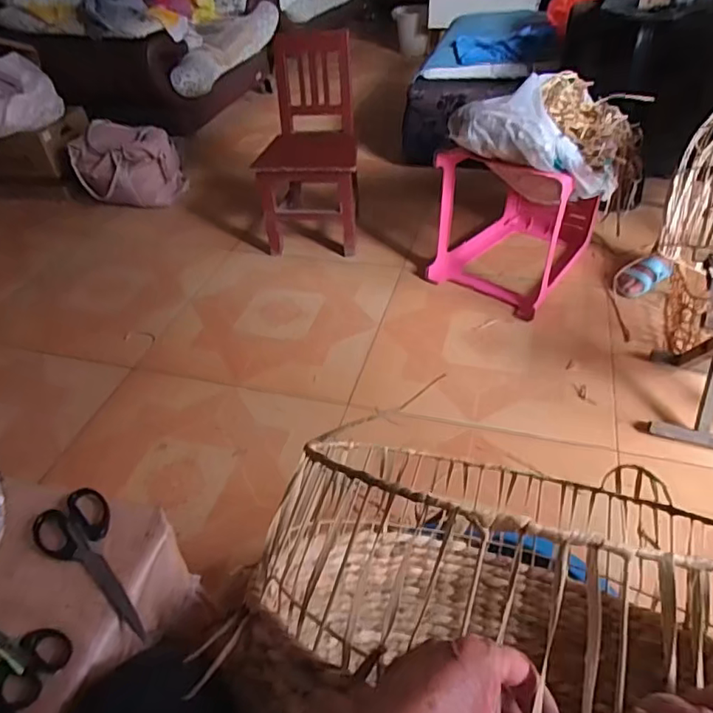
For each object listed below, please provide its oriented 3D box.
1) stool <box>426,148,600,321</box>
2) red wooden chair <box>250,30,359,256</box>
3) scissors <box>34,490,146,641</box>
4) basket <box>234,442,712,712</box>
[{"bbox_3d":[0.463,-0.431,1.559,0.366,0.365,0.464,27,52,30],"label":"stool"},{"bbox_3d":[-0.156,-0.655,1.712,0.309,0.549,0.407,-5,43,1],"label":"red wooden chair"},{"bbox_3d":[-0.267,0.214,0.568,0.185,0.014,0.073,34,55,27],"label":"scissors"},{"bbox_3d":[0.155,0.269,0.571,0.460,0.299,0.548,4,-1,10],"label":"basket"}]

